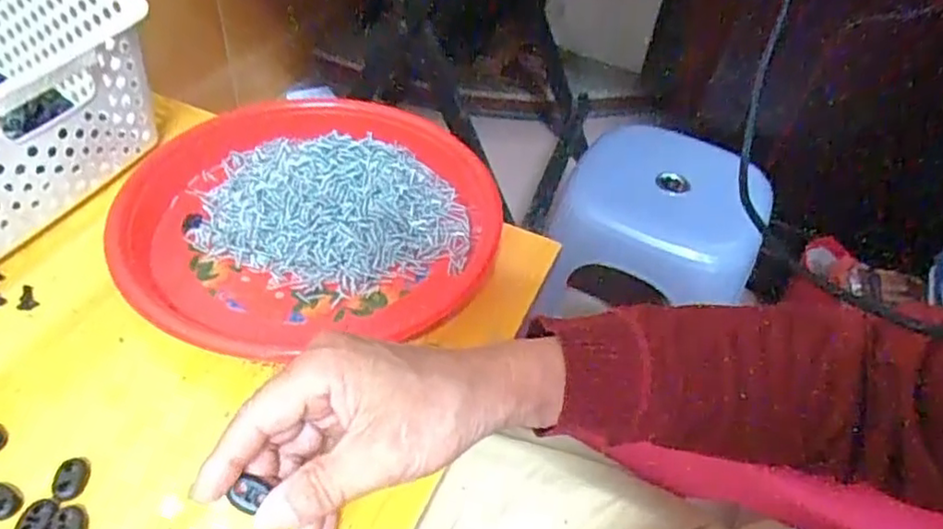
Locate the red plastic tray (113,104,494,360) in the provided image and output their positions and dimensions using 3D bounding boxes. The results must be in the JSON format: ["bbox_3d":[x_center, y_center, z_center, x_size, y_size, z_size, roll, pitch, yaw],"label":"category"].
[{"bbox_3d":[-0.113,-0.045,0.463,0.249,0.047,0.237,-15,50,-21],"label":"red plastic tray"}]

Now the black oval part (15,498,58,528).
[{"bbox_3d":[-0.210,0.124,0.315,0.015,0.004,0.021,9,46,1],"label":"black oval part"}]

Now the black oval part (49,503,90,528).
[{"bbox_3d":[-0.194,0.127,0.317,0.016,0.004,0.022,-5,47,-13],"label":"black oval part"}]

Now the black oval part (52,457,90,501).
[{"bbox_3d":[-0.202,0.108,0.330,0.015,0.004,0.023,-2,46,-9],"label":"black oval part"}]

